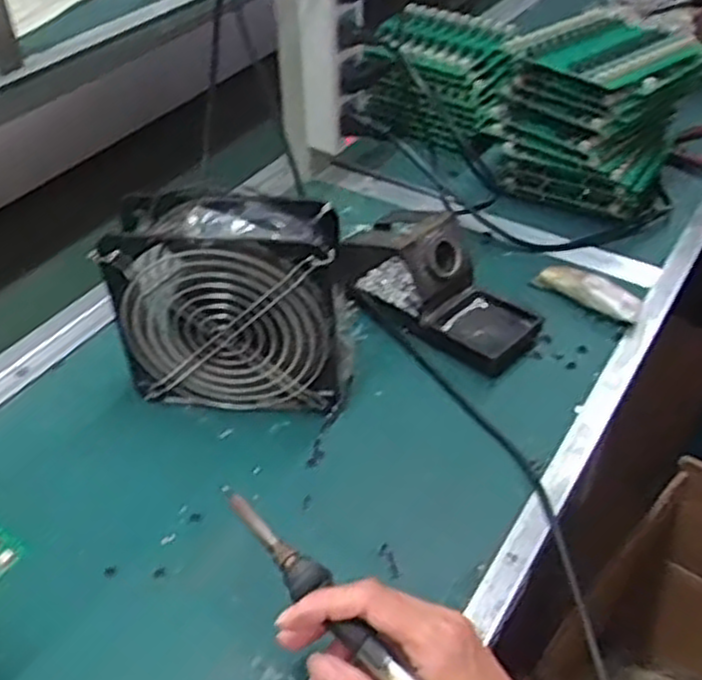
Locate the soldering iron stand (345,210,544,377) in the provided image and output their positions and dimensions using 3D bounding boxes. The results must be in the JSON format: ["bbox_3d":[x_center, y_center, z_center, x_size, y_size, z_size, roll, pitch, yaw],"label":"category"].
[{"bbox_3d":[0.070,-0.049,0.627,0.080,0.075,0.159,-32,50,-30],"label":"soldering iron stand"}]

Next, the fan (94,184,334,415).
[{"bbox_3d":[-0.081,-0.022,0.547,0.155,0.154,0.057,2,42,4],"label":"fan"}]

